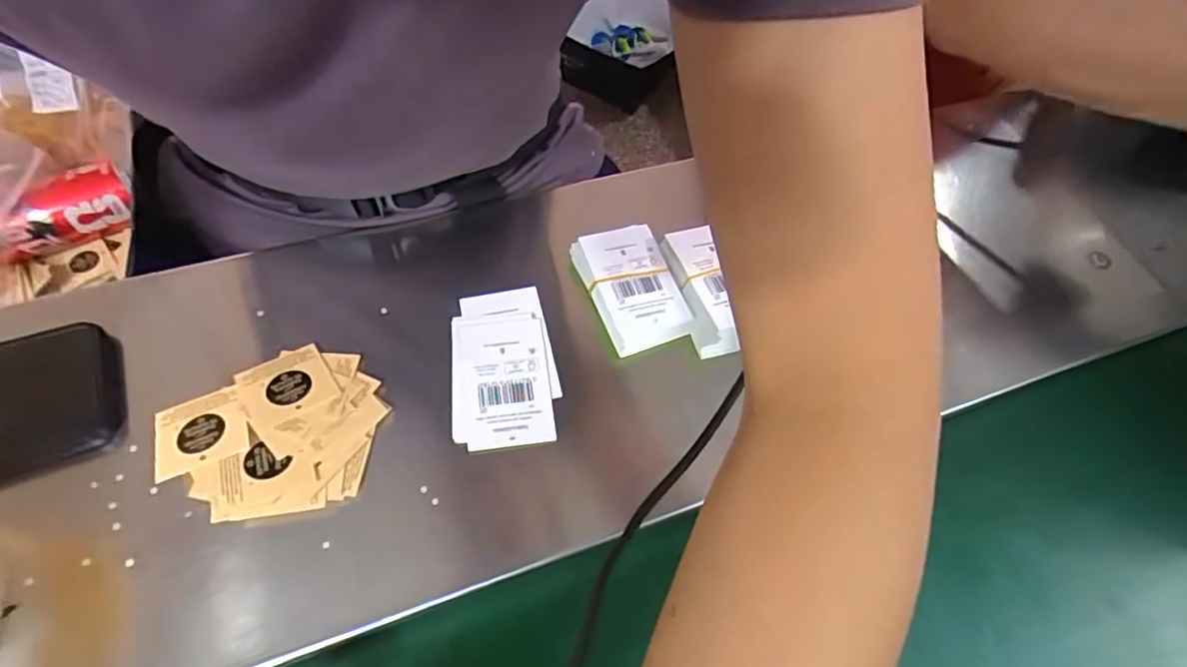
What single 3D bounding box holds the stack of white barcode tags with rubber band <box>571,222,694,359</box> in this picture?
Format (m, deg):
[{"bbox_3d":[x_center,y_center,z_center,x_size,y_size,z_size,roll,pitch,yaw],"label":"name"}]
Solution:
[{"bbox_3d":[0.024,-0.029,0.370,0.052,0.016,0.082,-19,65,-13],"label":"stack of white barcode tags with rubber band"}]

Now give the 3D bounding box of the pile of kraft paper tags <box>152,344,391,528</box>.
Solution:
[{"bbox_3d":[-0.171,0.051,0.311,0.105,0.015,0.088,-6,63,-7],"label":"pile of kraft paper tags"}]

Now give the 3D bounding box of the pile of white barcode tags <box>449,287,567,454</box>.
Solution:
[{"bbox_3d":[-0.054,0.017,0.344,0.060,0.004,0.101,-6,63,-7],"label":"pile of white barcode tags"}]

